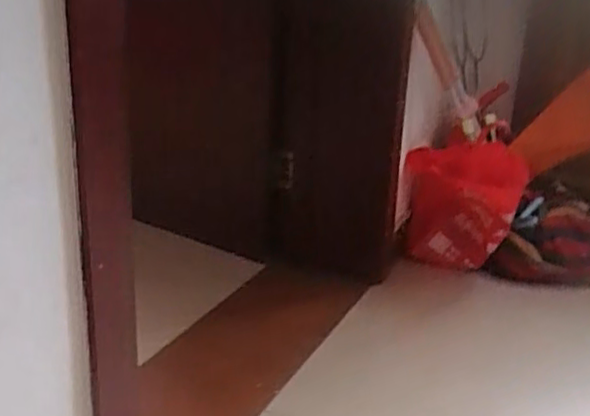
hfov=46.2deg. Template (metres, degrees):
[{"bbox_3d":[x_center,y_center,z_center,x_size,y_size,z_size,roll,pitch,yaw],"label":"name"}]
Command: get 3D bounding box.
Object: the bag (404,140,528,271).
[{"bbox_3d":[0.440,0.010,1.842,0.293,0.342,0.131,10,23,17],"label":"bag"}]

